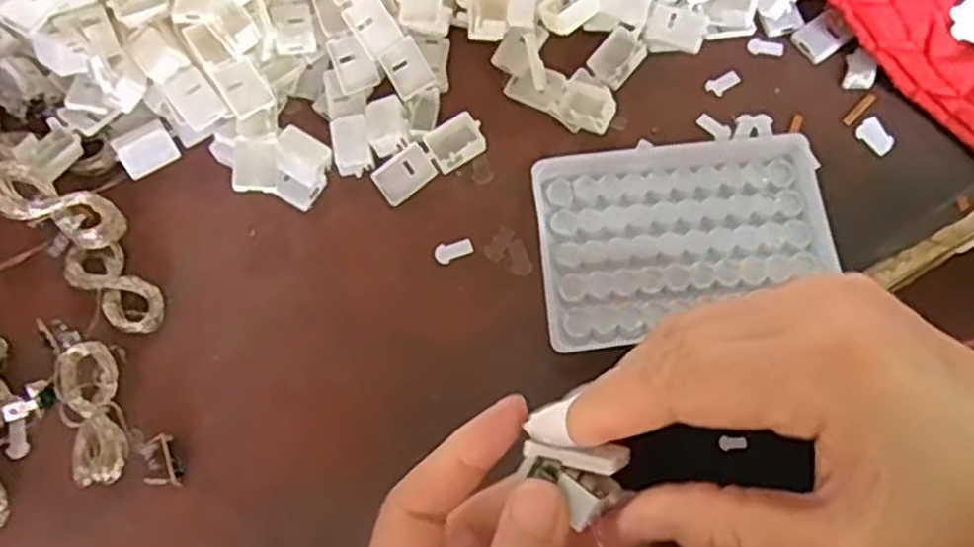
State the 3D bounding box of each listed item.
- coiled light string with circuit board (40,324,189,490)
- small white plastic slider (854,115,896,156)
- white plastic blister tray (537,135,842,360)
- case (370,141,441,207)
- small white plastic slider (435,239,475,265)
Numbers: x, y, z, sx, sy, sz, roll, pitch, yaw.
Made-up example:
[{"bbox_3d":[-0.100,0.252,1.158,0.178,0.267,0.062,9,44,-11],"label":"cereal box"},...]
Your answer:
[{"bbox_3d":[-0.168,0.059,0.337,0.039,0.015,0.090,-35,74,-10],"label":"coiled light string with circuit board"},{"bbox_3d":[0.188,-0.067,0.380,0.014,0.004,0.018,-42,76,-11],"label":"small white plastic slider"},{"bbox_3d":[0.090,-0.019,0.361,0.130,0.008,0.092,-9,72,-1],"label":"white plastic blister tray"},{"bbox_3d":[-0.039,-0.048,0.376,0.027,0.007,0.021,-33,74,-8],"label":"case"},{"bbox_3d":[-0.015,-0.011,0.365,0.018,0.004,0.010,-19,73,-4],"label":"small white plastic slider"}]

